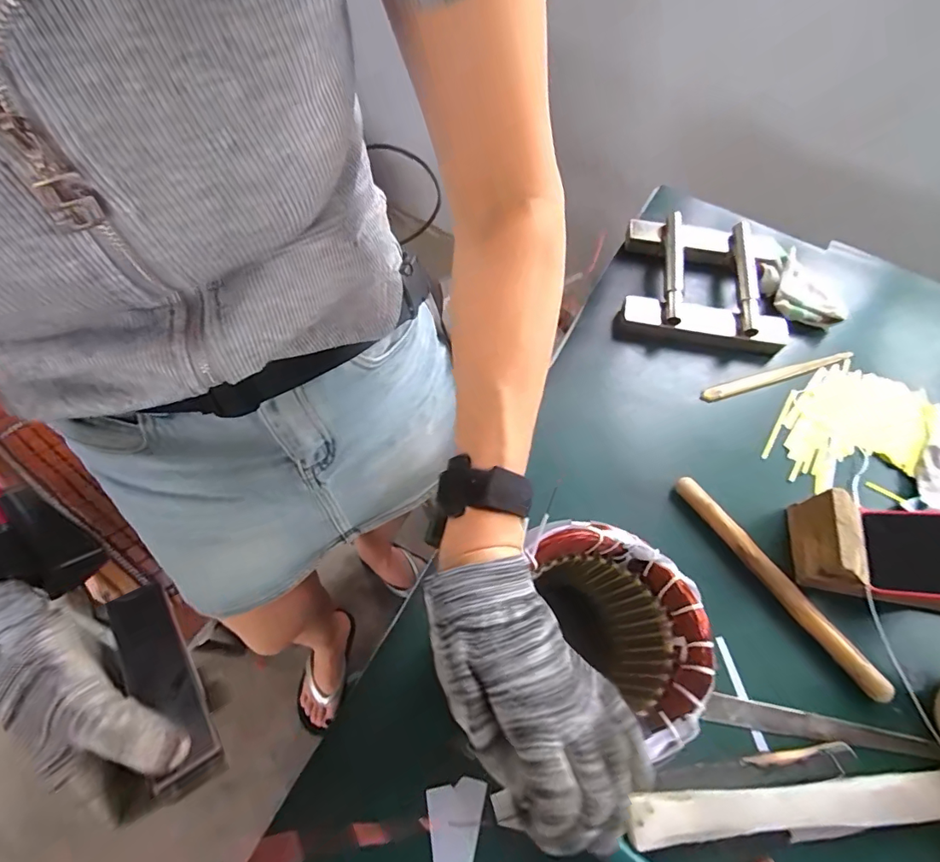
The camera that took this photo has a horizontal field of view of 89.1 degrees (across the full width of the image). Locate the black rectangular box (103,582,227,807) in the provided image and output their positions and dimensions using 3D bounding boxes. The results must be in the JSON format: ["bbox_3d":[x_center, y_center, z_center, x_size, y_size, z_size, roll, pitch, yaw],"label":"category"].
[{"bbox_3d":[-0.179,0.146,0.276,0.030,0.017,0.123,-34,62,-18],"label":"black rectangular box"}]

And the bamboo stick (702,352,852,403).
[{"bbox_3d":[0.376,-0.068,0.584,0.206,0.007,0.018,-15,66,-11],"label":"bamboo stick"}]

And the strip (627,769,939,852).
[{"bbox_3d":[0.273,0.297,0.379,0.298,0.009,0.031,1,54,-7],"label":"strip"}]

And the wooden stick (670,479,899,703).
[{"bbox_3d":[0.299,0.147,0.471,0.022,0.019,0.249,-34,71,-18],"label":"wooden stick"}]

